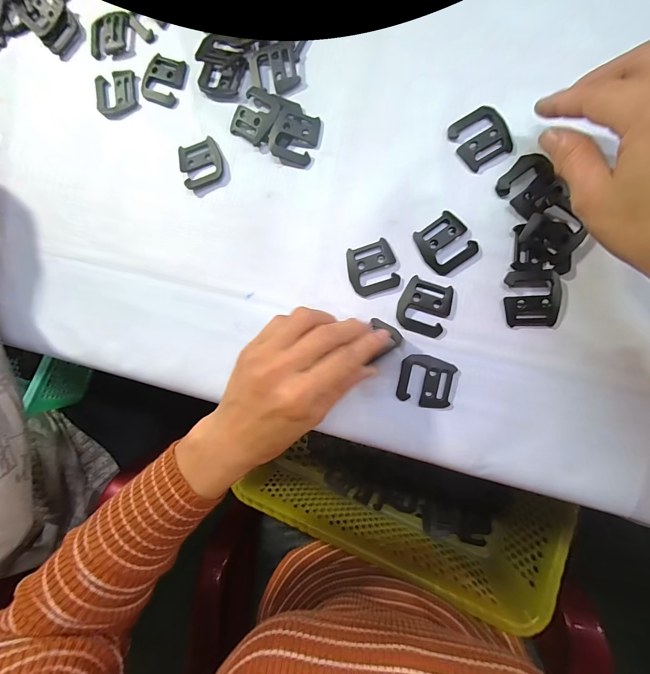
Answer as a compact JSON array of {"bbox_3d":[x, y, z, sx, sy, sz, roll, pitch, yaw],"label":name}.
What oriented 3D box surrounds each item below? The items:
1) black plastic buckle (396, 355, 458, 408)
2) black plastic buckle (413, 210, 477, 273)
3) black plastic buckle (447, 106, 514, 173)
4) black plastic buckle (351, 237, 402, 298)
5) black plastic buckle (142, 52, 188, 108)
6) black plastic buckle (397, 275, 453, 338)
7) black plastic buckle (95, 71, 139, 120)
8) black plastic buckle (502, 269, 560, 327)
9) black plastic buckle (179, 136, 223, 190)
[{"bbox_3d":[0.075,0.033,0.223,0.038,0.004,0.037,12,92,9],"label":"black plastic buckle"},{"bbox_3d":[0.089,-0.069,0.222,0.036,0.004,0.038,-31,85,8],"label":"black plastic buckle"},{"bbox_3d":[0.113,-0.145,0.217,0.035,0.004,0.038,-29,85,8],"label":"black plastic buckle"},{"bbox_3d":[0.036,-0.053,0.230,0.035,0.004,0.037,-16,87,9],"label":"black plastic buckle"},{"bbox_3d":[-0.141,-0.223,0.262,0.037,0.005,0.038,23,93,9],"label":"black plastic buckle"},{"bbox_3d":[0.074,-0.022,0.224,0.037,0.004,0.039,24,94,9],"label":"black plastic buckle"},{"bbox_3d":[-0.187,-0.219,0.270,0.038,0.005,0.036,-6,89,9],"label":"black plastic buckle"},{"bbox_3d":[0.146,-0.027,0.211,0.036,0.005,0.039,-2,90,9],"label":"black plastic buckle"},{"bbox_3d":[-0.105,-0.147,0.254,0.036,0.005,0.036,-16,87,9],"label":"black plastic buckle"}]

